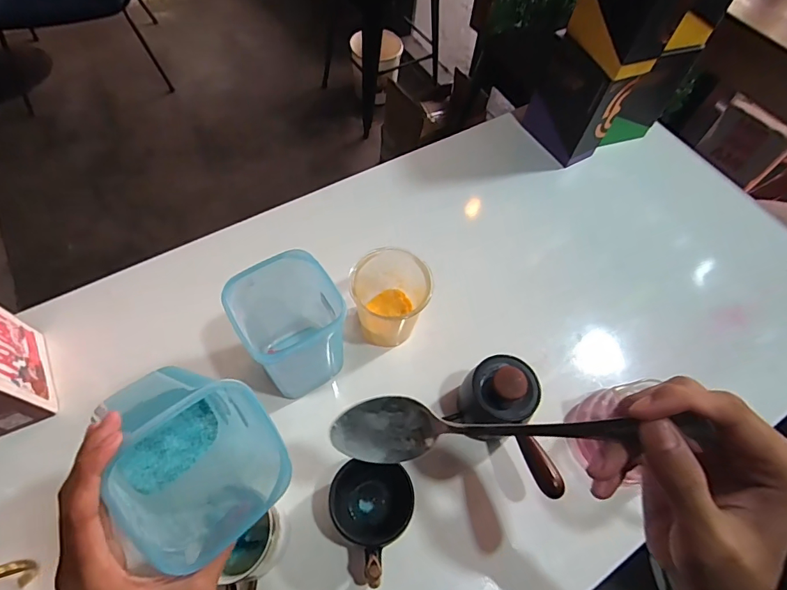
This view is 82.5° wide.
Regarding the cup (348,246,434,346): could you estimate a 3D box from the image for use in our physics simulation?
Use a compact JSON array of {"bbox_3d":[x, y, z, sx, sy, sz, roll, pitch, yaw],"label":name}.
[{"bbox_3d":[-0.007,0.007,0.529,0.093,0.101,0.072,16,60,5],"label":"cup"}]

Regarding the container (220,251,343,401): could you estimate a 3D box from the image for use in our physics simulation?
[{"bbox_3d":[-0.111,0.041,0.485,0.096,0.152,0.098,-28,66,-19],"label":"container"}]

